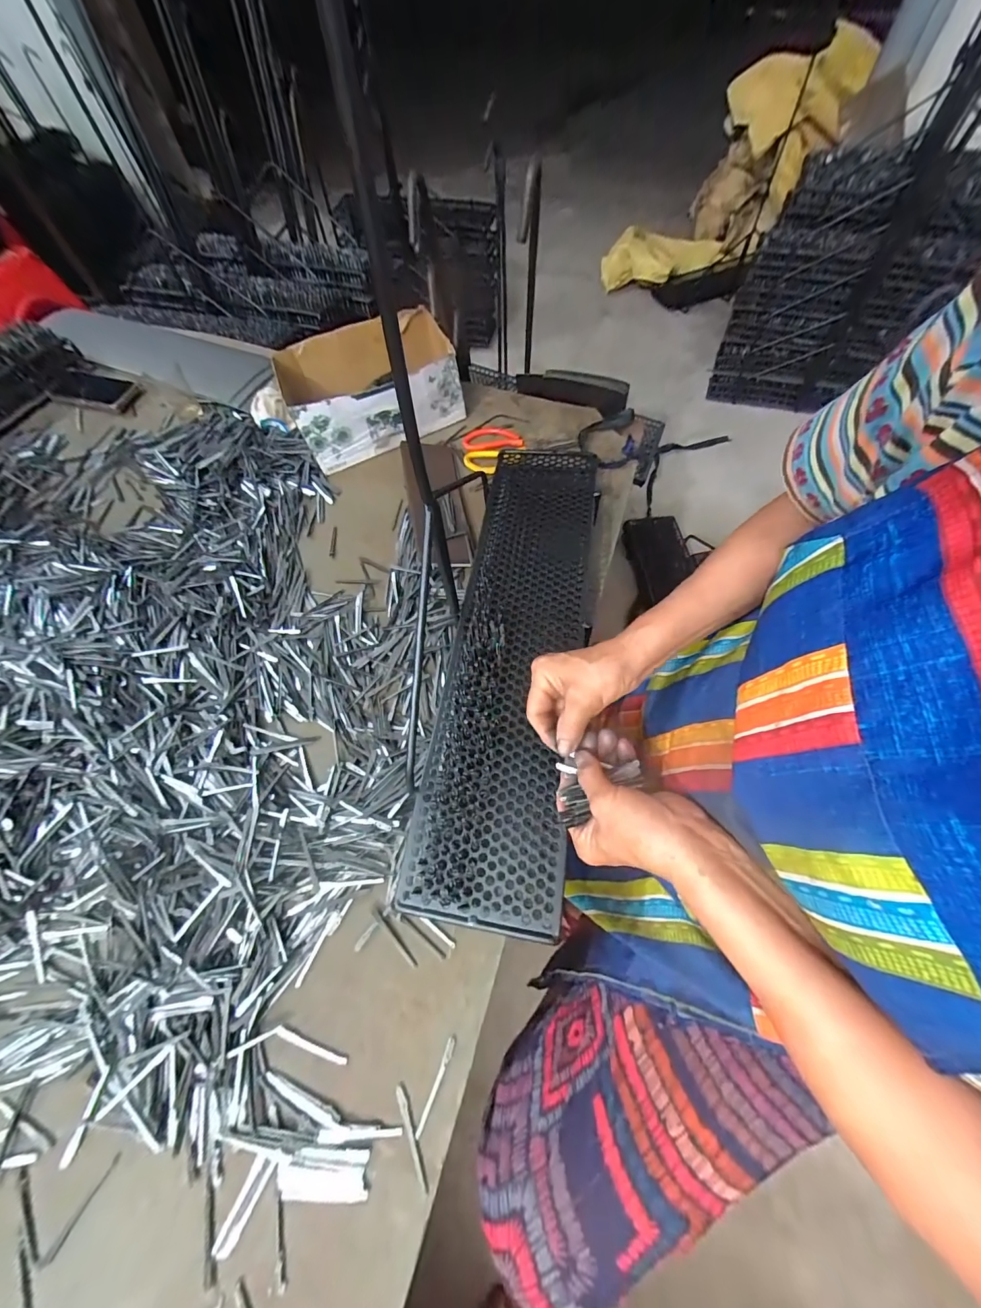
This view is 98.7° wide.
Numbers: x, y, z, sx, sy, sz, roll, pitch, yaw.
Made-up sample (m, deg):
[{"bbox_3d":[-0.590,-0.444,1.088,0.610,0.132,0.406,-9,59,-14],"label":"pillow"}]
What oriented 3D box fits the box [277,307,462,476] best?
[{"bbox_3d":[-0.208,-0.480,0.737,0.287,0.107,0.230,-17,62,-6],"label":"box"}]

